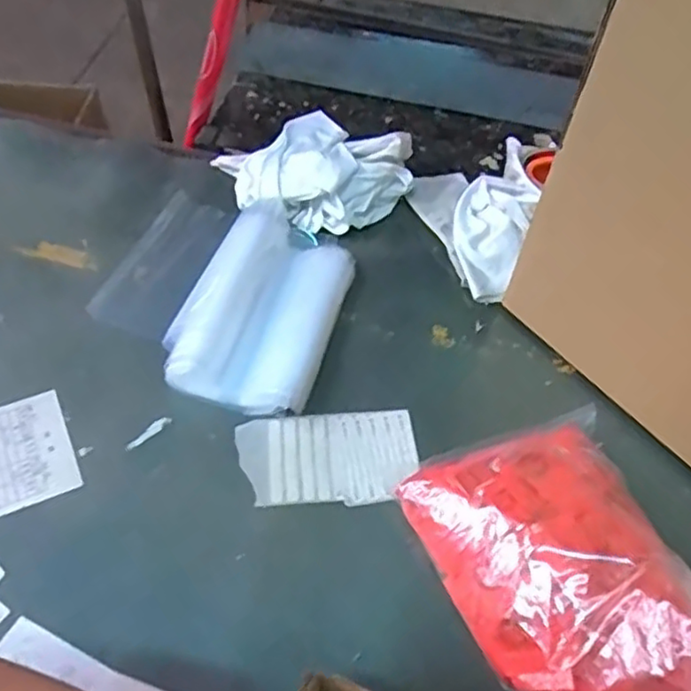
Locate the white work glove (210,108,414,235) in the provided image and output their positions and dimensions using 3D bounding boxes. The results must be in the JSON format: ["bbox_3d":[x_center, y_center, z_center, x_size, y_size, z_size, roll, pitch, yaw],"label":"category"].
[{"bbox_3d":[-0.039,-0.212,0.764,0.187,0.061,0.195,2,54,-2],"label":"white work glove"}]

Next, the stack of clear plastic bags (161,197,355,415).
[{"bbox_3d":[-0.078,-0.045,0.662,0.138,0.031,0.234,14,55,7],"label":"stack of clear plastic bags"}]

